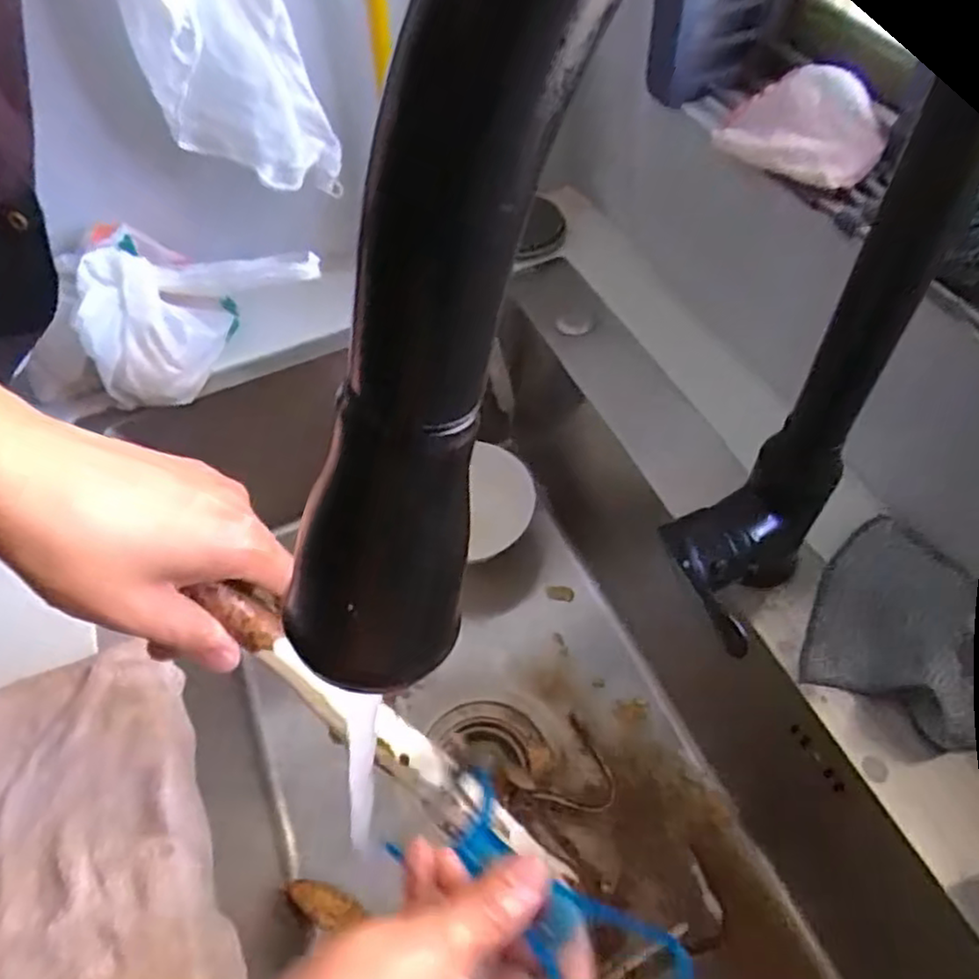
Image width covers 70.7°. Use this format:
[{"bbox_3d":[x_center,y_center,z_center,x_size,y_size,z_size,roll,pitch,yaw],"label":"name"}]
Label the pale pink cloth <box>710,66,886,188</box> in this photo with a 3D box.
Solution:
[{"bbox_3d":[0.158,-0.186,0.352,0.081,0.035,0.043,30,62,23],"label":"pale pink cloth"}]

